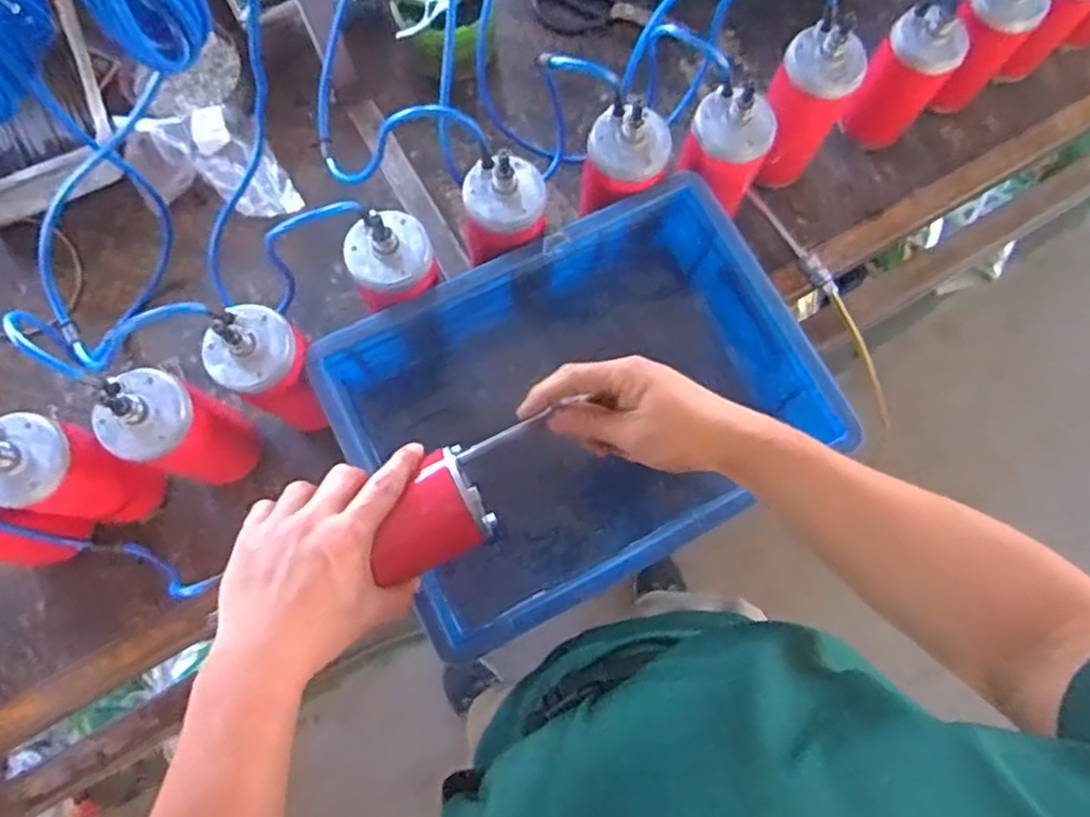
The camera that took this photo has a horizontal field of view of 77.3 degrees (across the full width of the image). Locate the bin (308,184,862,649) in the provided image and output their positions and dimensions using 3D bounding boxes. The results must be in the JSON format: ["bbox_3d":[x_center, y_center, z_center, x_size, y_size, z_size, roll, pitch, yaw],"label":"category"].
[{"bbox_3d":[0.031,-0.002,0.631,0.393,0.103,0.300,-27,78,-8],"label":"bin"}]

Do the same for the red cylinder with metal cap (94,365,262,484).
[{"bbox_3d":[-0.320,0.020,0.605,0.075,0.152,0.072,0,76,-1],"label":"red cylinder with metal cap"}]

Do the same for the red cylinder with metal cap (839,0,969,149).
[{"bbox_3d":[0.390,-0.357,0.748,0.074,0.157,0.072,38,78,8],"label":"red cylinder with metal cap"}]

